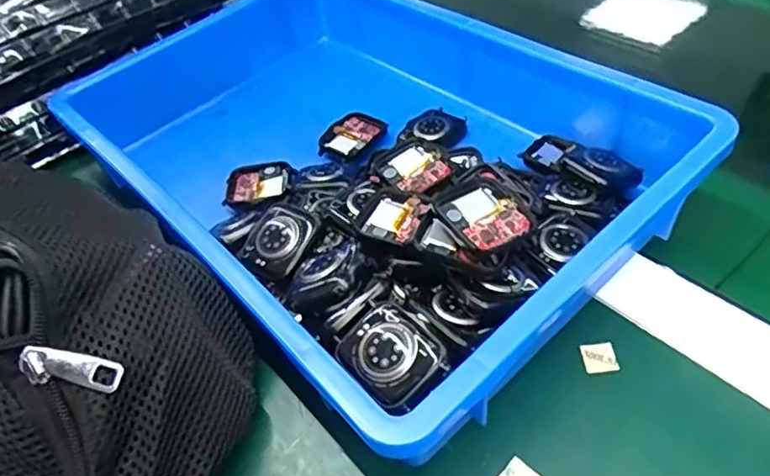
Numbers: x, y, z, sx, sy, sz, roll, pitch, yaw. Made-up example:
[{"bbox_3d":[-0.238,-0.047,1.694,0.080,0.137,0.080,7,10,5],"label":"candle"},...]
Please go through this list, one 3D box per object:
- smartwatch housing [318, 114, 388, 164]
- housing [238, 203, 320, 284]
[{"bbox_3d":[-0.023,-0.072,0.426,0.036,0.011,0.044,26,56,30],"label":"smartwatch housing"},{"bbox_3d":[-0.056,0.002,0.316,0.035,0.006,0.042,38,81,26],"label":"housing"}]

